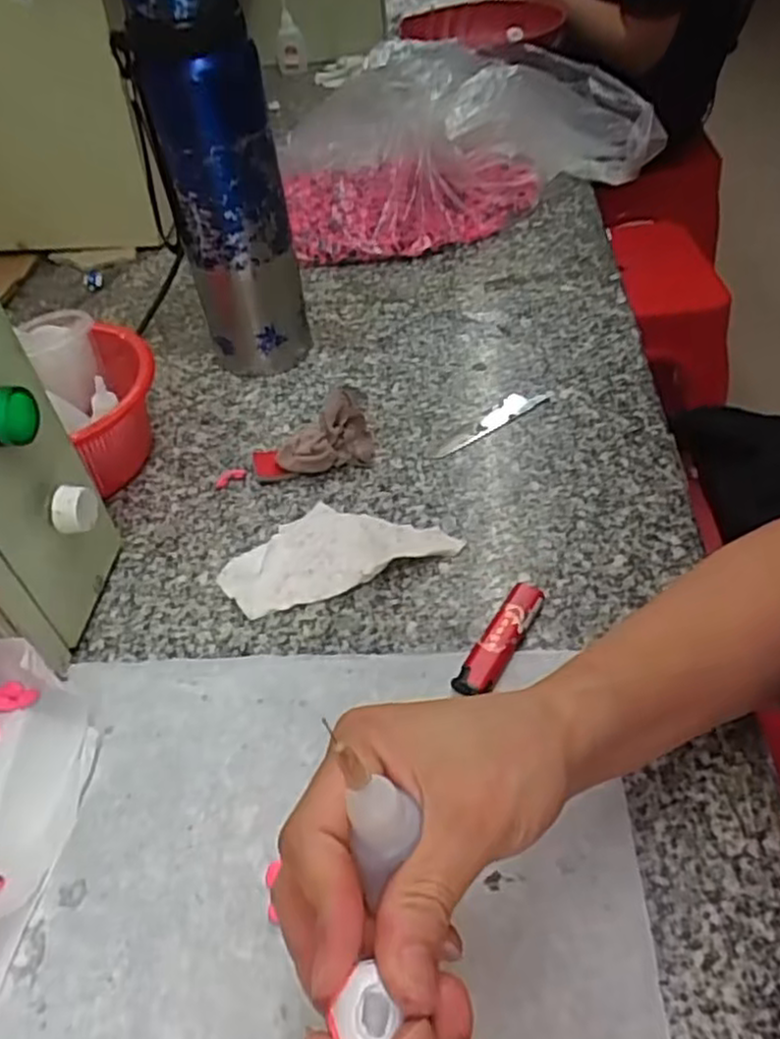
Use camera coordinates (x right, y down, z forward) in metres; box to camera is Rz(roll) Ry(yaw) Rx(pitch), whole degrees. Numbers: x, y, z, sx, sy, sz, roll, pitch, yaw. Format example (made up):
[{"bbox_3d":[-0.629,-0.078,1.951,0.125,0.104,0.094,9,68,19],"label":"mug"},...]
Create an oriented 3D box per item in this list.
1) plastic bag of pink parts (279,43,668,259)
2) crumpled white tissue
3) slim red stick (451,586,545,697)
[{"bbox_3d":[0.065,-0.395,0.761,0.382,0.127,0.205,-24,49,-18],"label":"plastic bag of pink parts"},{"bbox_3d":[-0.035,0.015,0.462,0.138,0.014,0.069,-19,48,-13],"label":"crumpled white tissue"},{"bbox_3d":[0.060,0.064,0.407,0.020,0.011,0.078,24,52,25],"label":"slim red stick"}]

